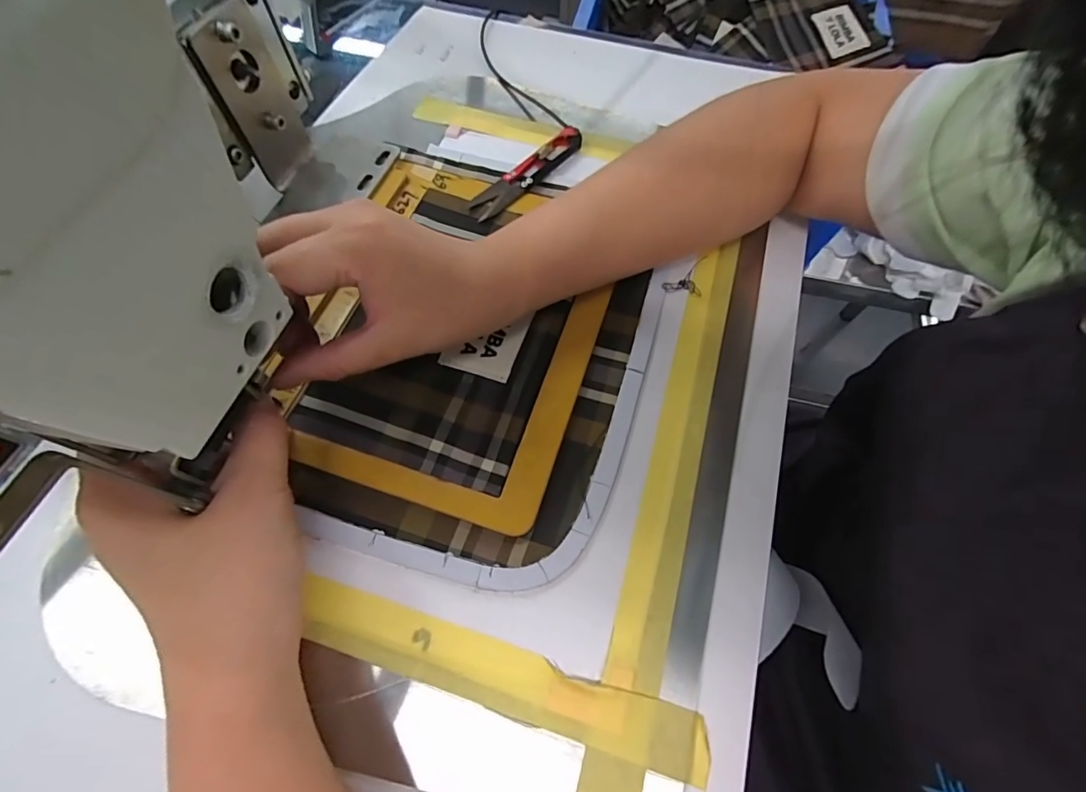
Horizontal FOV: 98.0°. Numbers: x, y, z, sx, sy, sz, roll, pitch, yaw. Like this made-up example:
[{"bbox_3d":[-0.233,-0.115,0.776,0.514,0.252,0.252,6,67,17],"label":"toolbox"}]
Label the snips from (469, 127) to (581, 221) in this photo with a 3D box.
[{"bbox_3d":[-0.011,-0.153,0.323,0.022,0.010,0.099,38,69,16],"label":"snips"}]

